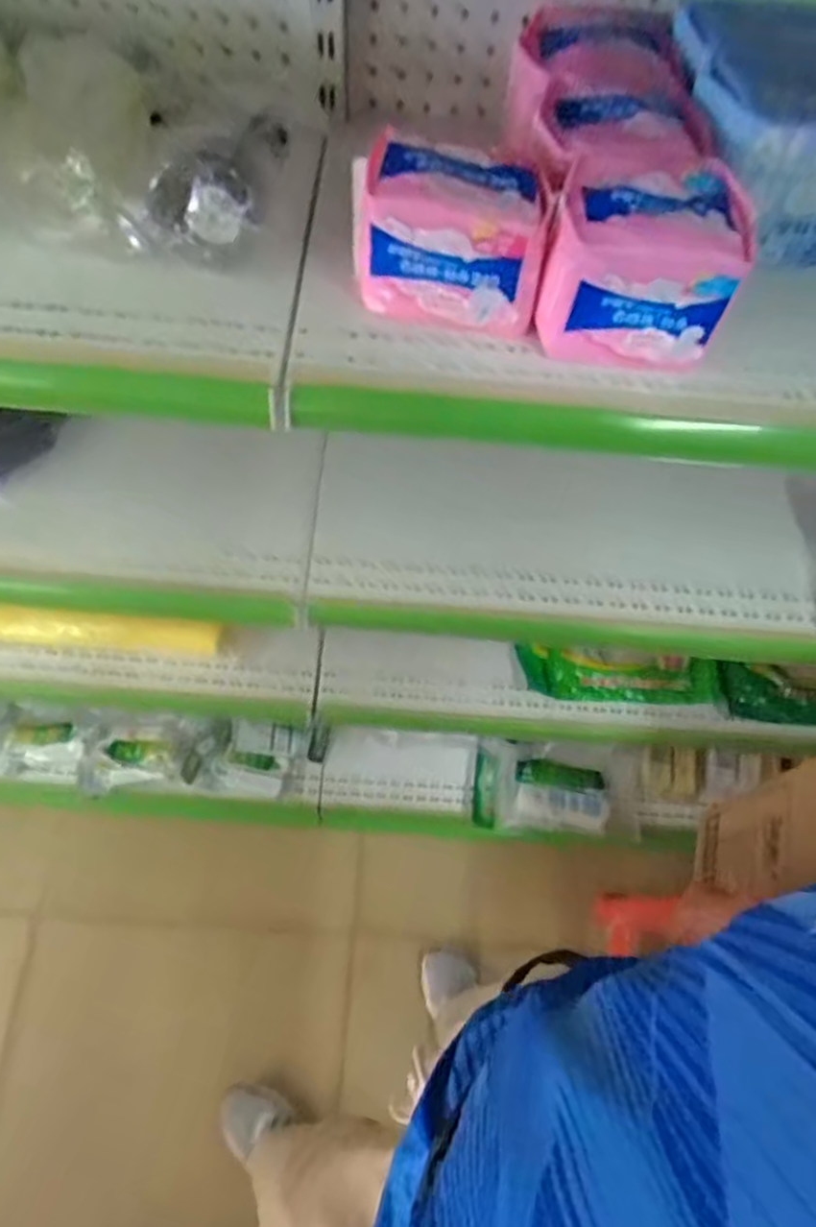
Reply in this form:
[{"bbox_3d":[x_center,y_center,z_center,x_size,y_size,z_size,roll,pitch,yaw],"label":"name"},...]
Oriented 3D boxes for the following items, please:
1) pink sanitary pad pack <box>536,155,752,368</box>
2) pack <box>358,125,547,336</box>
[{"bbox_3d":[0.156,-0.241,0.513,0.119,0.092,0.093,10,63,1],"label":"pink sanitary pad pack"},{"bbox_3d":[0.030,-0.263,0.516,0.117,0.086,0.083,9,63,1],"label":"pack"}]

